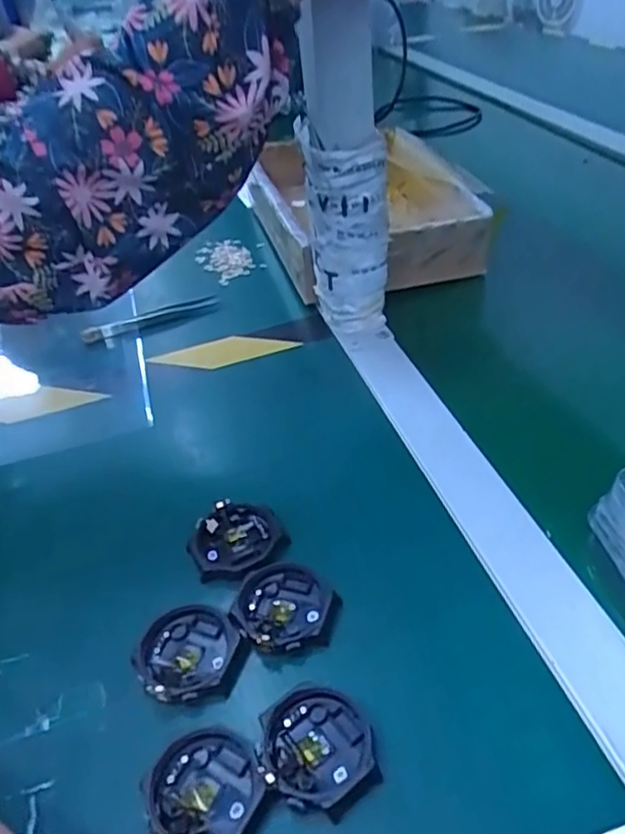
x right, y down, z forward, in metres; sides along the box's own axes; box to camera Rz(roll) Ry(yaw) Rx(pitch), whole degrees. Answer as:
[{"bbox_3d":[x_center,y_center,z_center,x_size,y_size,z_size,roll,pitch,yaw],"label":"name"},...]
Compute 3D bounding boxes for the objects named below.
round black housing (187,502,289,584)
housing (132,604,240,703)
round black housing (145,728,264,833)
[{"bbox_3d":[-0.044,0.070,0.376,0.054,0.012,0.051,-15,42,-11],"label":"round black housing"},{"bbox_3d":[-0.063,0.119,0.326,0.051,0.009,0.048,-3,41,3],"label":"housing"},{"bbox_3d":[-0.046,0.162,0.275,0.048,0.011,0.049,-3,41,3],"label":"round black housing"}]

